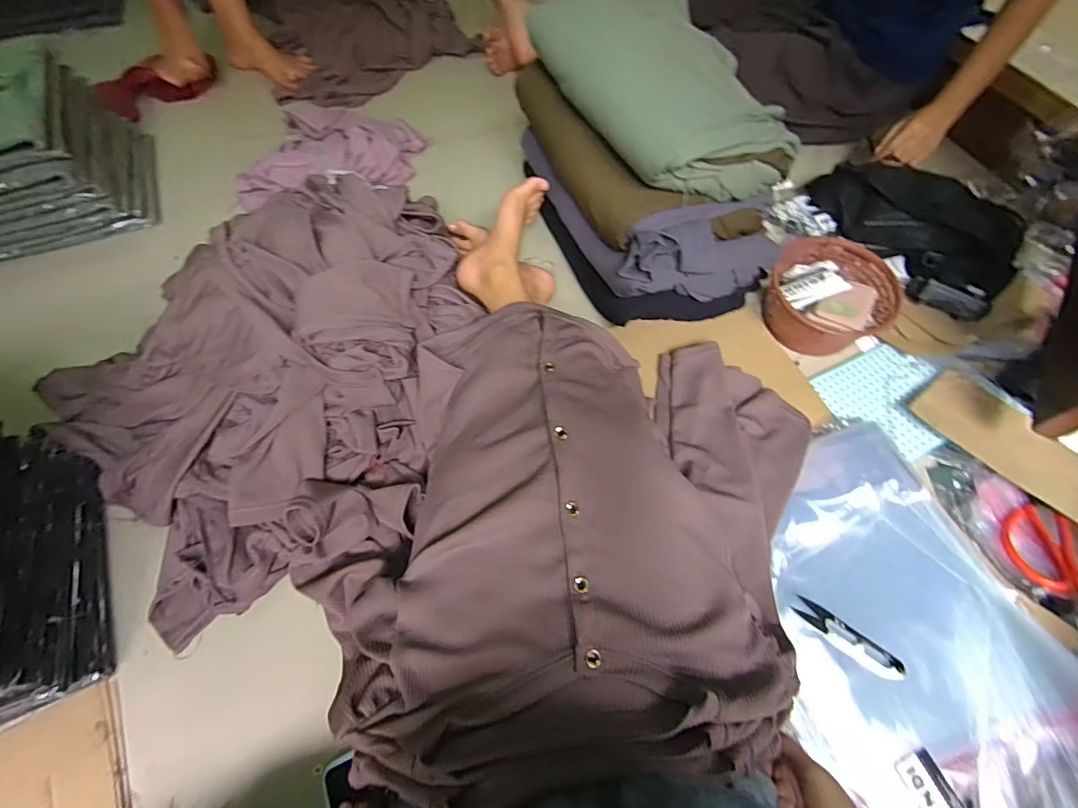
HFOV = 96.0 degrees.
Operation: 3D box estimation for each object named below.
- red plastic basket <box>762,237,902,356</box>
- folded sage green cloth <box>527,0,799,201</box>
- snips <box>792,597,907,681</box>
[{"bbox_3d":[0.462,-0.176,0.779,0.176,0.076,0.221,31,66,15],"label":"red plastic basket"},{"bbox_3d":[0.167,-0.458,0.674,0.222,0.106,0.412,-24,65,-12],"label":"folded sage green cloth"},{"bbox_3d":[0.347,0.264,0.545,0.114,0.016,0.031,38,68,17],"label":"snips"}]

